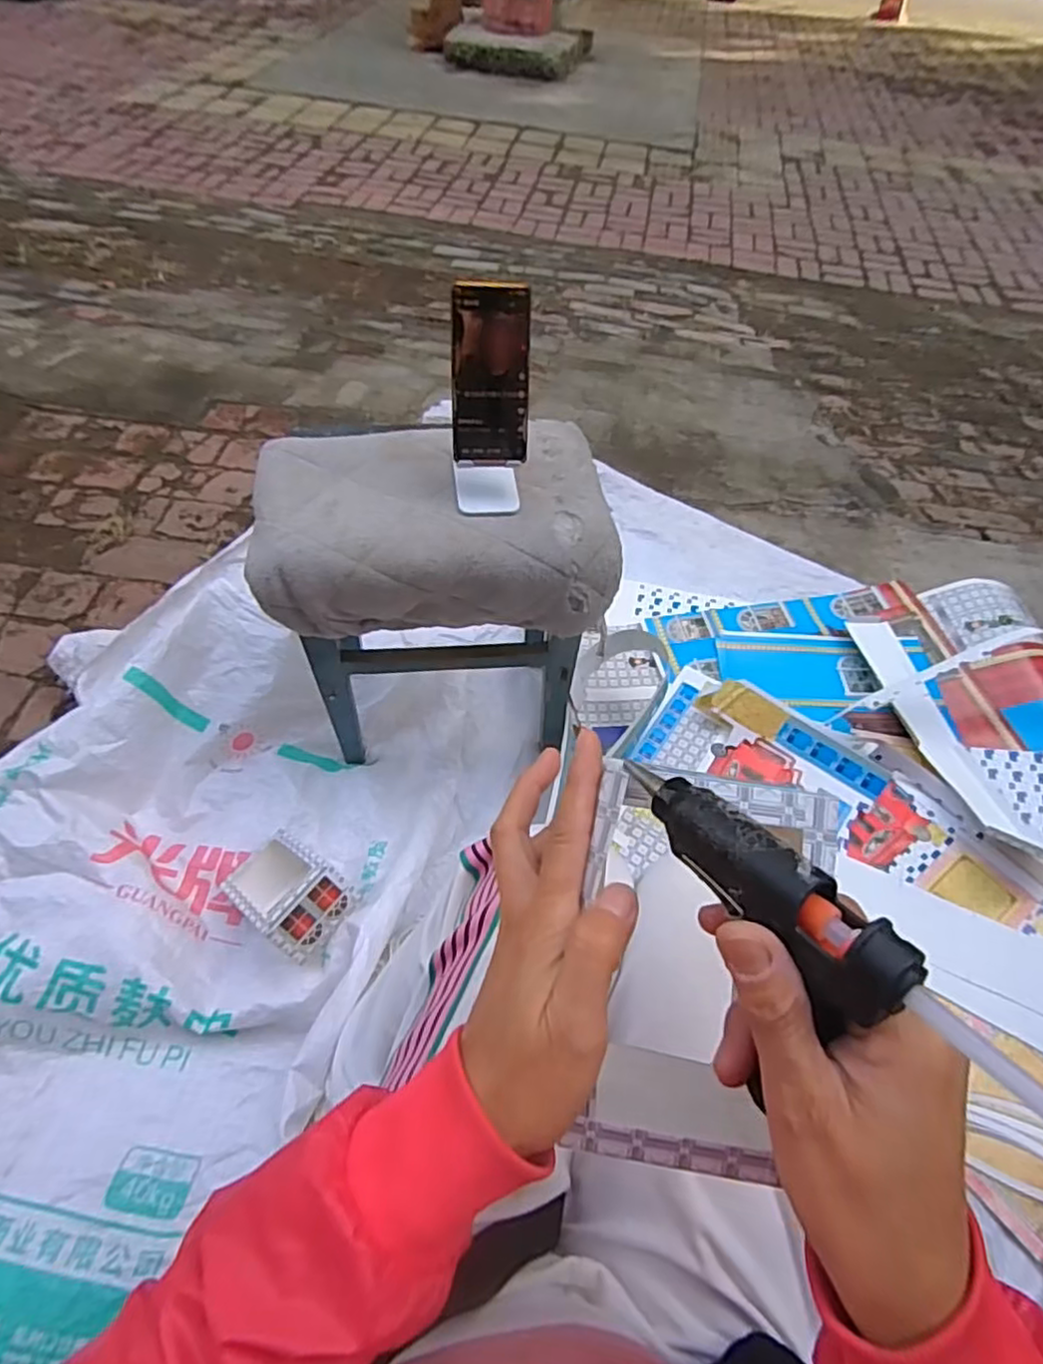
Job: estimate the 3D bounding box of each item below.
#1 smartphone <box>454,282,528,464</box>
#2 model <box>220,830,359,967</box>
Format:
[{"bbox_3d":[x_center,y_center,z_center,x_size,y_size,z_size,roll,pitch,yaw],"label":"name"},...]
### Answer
[{"bbox_3d":[-0.029,-0.294,0.654,0.072,0.156,0.006,-1,28,-8],"label":"smartphone"},{"bbox_3d":[-0.299,0.266,0.877,0.179,0.082,0.110,11,47,48],"label":"model"}]

